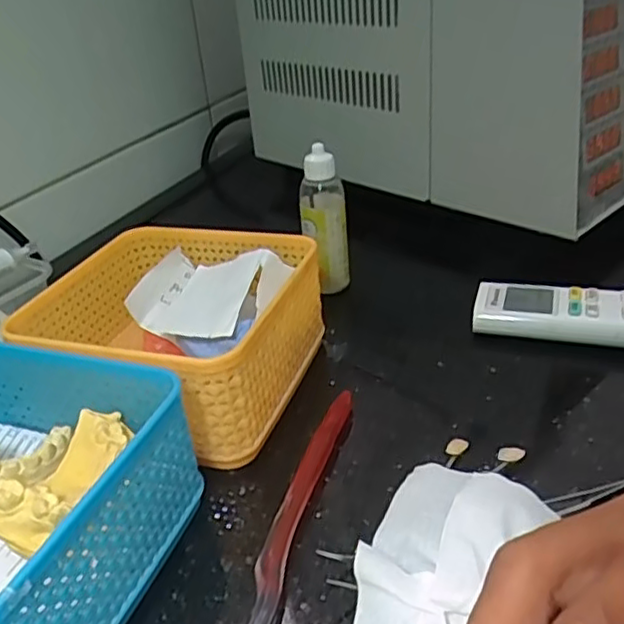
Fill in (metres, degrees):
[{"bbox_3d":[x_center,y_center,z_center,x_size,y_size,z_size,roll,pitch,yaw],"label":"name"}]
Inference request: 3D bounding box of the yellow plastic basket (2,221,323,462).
[{"bbox_3d":[-0.073,0.014,0.355,0.128,0.072,0.130,6,30,20],"label":"yellow plastic basket"}]

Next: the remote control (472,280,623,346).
[{"bbox_3d":[0.195,0.002,0.409,0.178,0.021,0.044,7,30,21],"label":"remote control"}]

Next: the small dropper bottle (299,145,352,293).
[{"bbox_3d":[0.008,-0.065,0.473,0.032,0.107,0.026,3,29,14],"label":"small dropper bottle"}]

